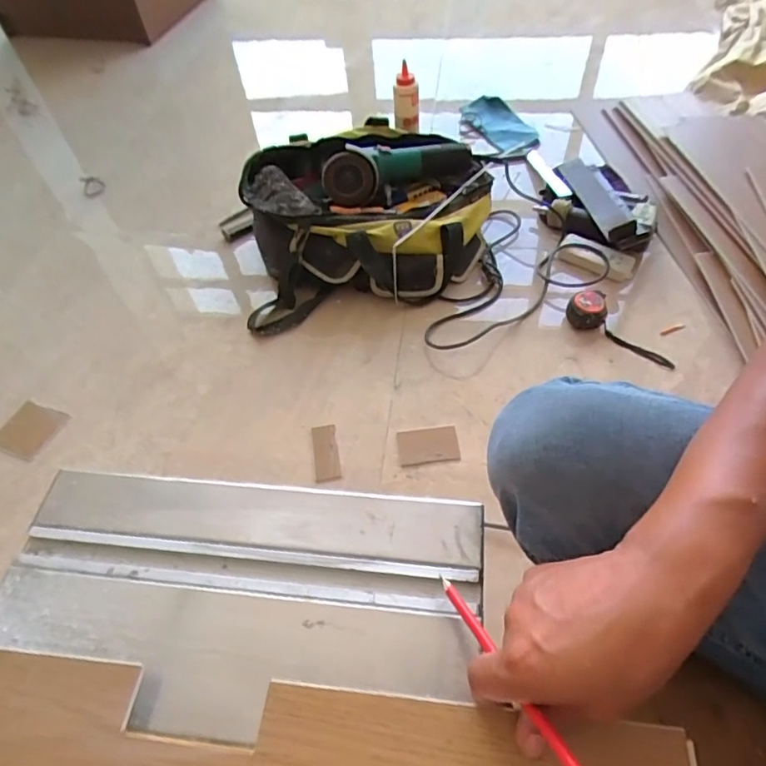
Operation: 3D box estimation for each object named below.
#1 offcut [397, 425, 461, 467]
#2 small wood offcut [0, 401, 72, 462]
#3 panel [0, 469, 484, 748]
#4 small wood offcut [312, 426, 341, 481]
[{"bbox_3d":[0.068,0.093,0.783,0.088,0.004,0.057,-5,54,0],"label":"offcut"},{"bbox_3d":[-0.578,0.079,0.857,0.092,0.011,0.094,18,57,16],"label":"small wood offcut"},{"bbox_3d":[-0.119,0.167,0.415,0.380,0.007,0.184,3,54,7],"label":"panel"},{"bbox_3d":[-0.087,0.105,0.794,0.038,0.009,0.090,-9,54,-2],"label":"small wood offcut"}]

